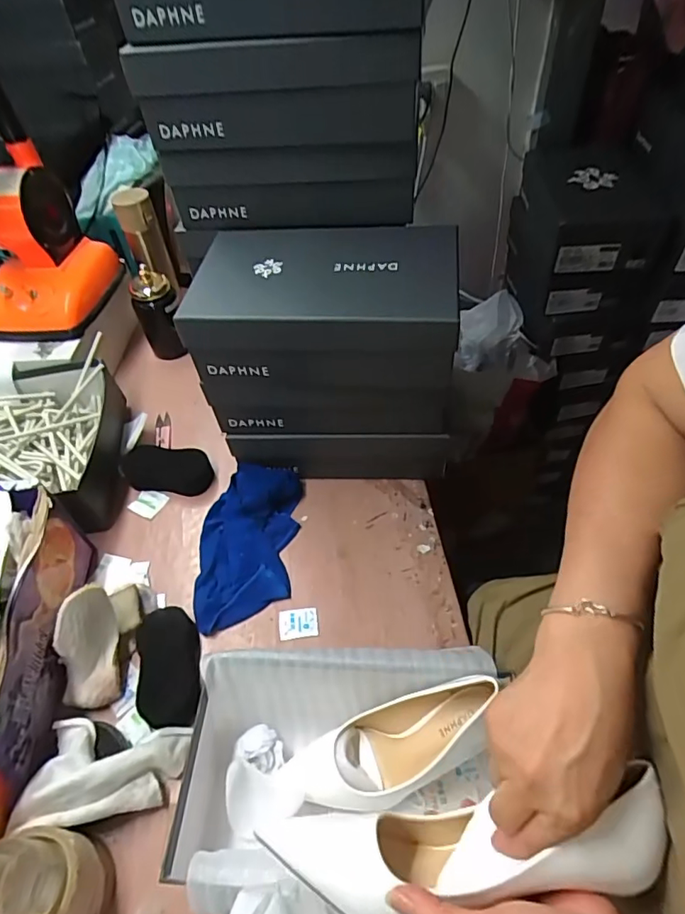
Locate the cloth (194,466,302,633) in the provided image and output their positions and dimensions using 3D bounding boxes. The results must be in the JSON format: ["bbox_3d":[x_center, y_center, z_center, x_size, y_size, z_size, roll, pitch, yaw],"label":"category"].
[{"bbox_3d":[-0.128,0.112,0.683,0.133,0.042,0.223,-1,50,4],"label":"cloth"}]

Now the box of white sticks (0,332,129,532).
[{"bbox_3d":[-0.527,-0.033,0.763,0.396,0.155,0.294,-1,50,4],"label":"box of white sticks"}]

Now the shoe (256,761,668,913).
[{"bbox_3d":[0.078,0.249,0.324,0.232,0.076,0.066,-15,49,14],"label":"shoe"}]

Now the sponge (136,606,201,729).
[{"bbox_3d":[-0.197,0.235,0.590,0.064,0.028,0.127,-11,50,-5],"label":"sponge"}]

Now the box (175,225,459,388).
[{"bbox_3d":[-0.019,-0.182,0.617,0.296,0.103,0.180,4,51,8],"label":"box"}]

